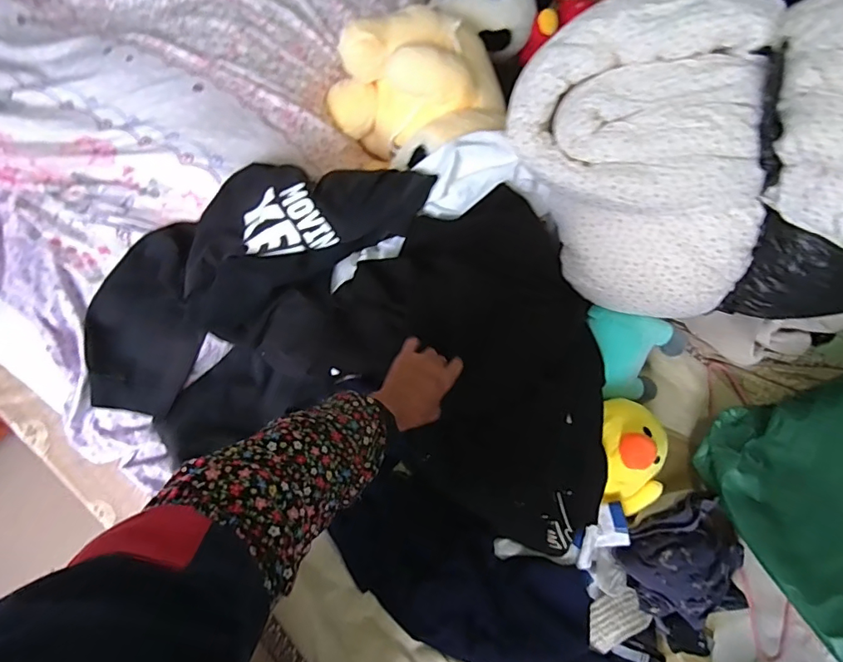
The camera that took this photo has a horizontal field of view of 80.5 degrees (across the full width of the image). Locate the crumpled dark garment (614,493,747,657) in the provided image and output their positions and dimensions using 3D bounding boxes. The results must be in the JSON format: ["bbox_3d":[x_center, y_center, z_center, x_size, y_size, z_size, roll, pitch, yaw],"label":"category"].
[{"bbox_3d":[0.381,0.335,0.696,0.173,0.071,0.173,-27,68,-12],"label":"crumpled dark garment"}]

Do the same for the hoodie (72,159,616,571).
[{"bbox_3d":[-0.102,0.010,0.744,0.742,0.188,0.469,9,65,4],"label":"hoodie"}]

